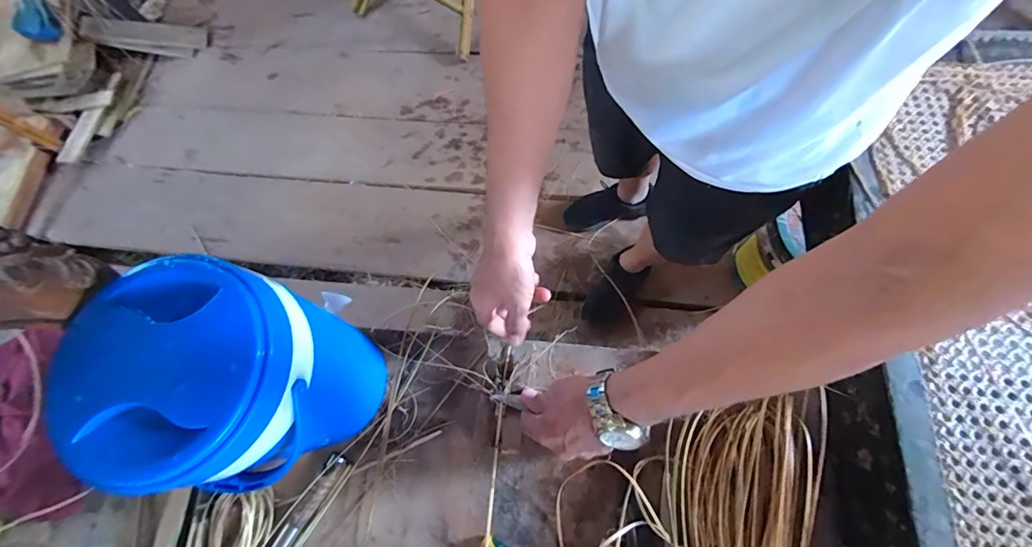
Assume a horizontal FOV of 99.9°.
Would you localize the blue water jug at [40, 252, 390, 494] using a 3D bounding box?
[{"bbox_3d":[-0.246,0.098,0.434,0.165,0.261,0.162,26,78,12],"label":"blue water jug"}]

